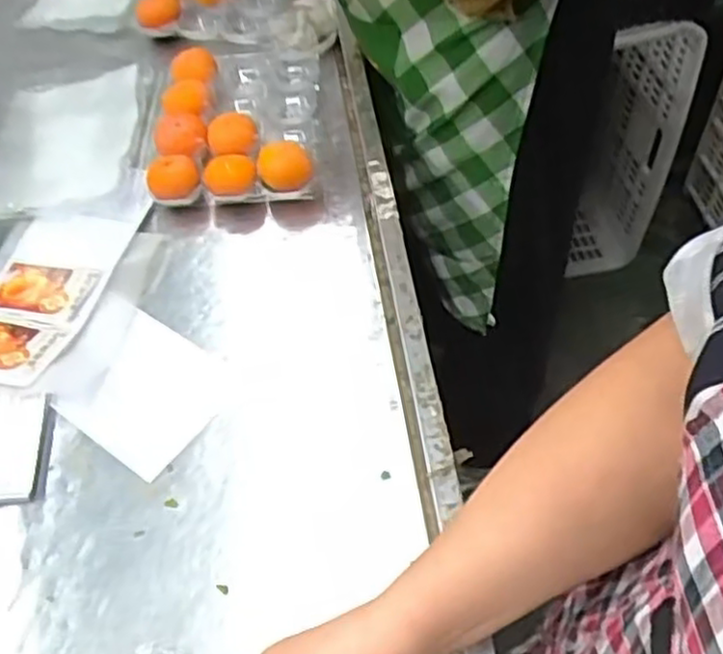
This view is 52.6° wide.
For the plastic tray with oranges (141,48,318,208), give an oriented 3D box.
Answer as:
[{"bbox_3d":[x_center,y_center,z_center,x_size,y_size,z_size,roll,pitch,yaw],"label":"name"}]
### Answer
[{"bbox_3d":[-0.131,-0.217,0.746,0.173,0.057,0.219,-1,52,2],"label":"plastic tray with oranges"}]

